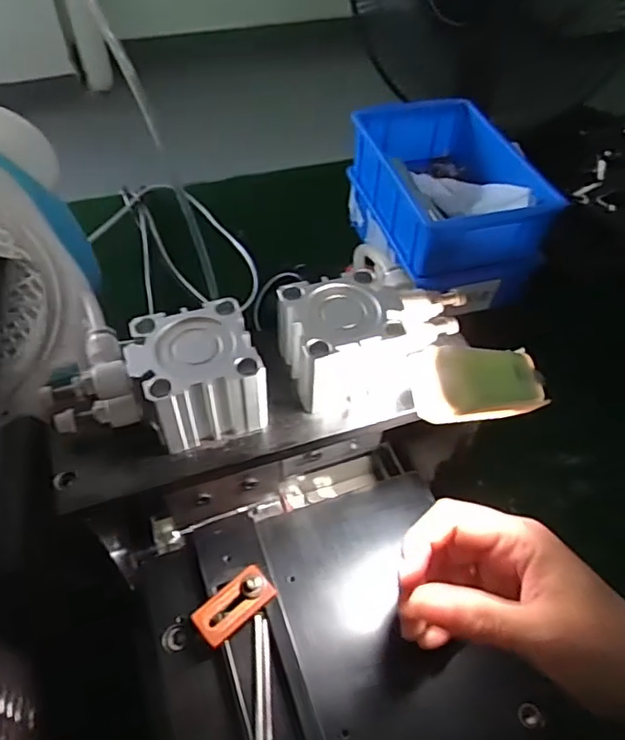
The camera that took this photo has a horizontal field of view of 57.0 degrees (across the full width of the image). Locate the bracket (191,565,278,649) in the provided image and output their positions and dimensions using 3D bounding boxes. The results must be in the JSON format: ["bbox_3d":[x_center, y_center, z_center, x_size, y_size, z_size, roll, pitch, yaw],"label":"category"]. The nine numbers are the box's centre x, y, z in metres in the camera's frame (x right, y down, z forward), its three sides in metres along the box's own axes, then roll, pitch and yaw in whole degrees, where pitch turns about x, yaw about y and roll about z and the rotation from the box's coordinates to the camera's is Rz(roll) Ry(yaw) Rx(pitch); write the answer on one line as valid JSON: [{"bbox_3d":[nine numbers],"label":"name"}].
[{"bbox_3d":[-0.039,0.119,0.292,0.041,0.012,0.021,-34,60,-26],"label":"bracket"}]

